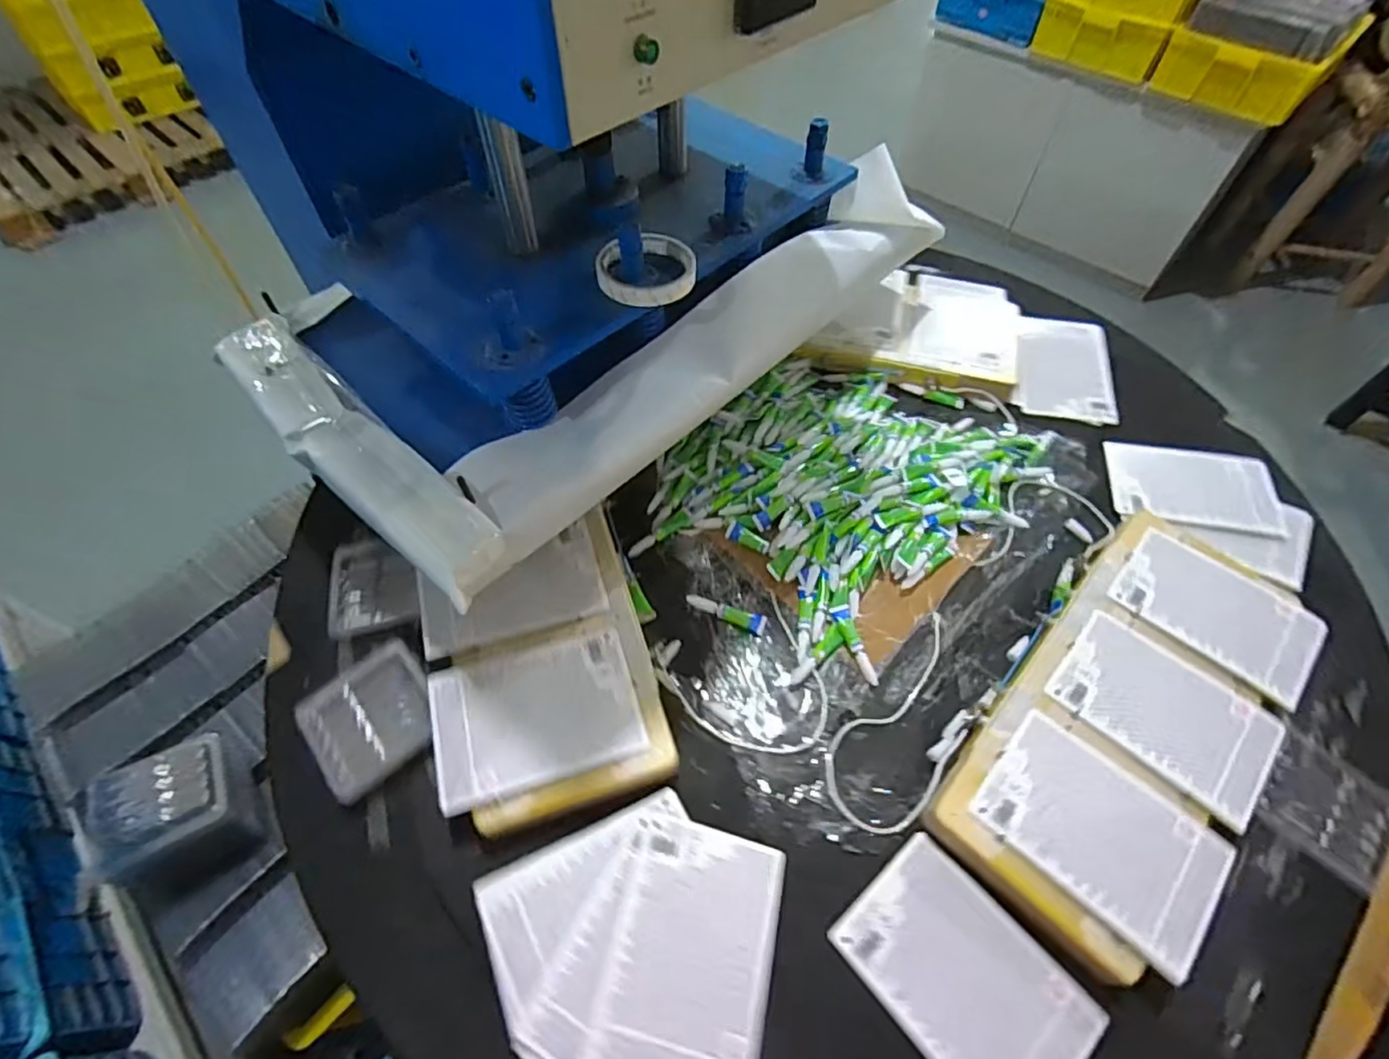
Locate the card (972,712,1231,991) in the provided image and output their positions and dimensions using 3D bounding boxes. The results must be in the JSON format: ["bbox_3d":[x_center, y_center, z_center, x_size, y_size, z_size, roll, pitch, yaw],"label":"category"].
[{"bbox_3d":[0.324,0.238,0.496,0.169,0.009,0.120,39,63,23],"label":"card"}]

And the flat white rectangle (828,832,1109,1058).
[{"bbox_3d":[0.204,0.337,0.473,0.119,0.008,0.167,-35,63,-22],"label":"flat white rectangle"}]

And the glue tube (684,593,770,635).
[{"bbox_3d":[0.032,0.085,0.635,0.083,0.006,0.019,18,57,10],"label":"glue tube"}]

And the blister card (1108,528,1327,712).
[{"bbox_3d":[0.509,0.079,0.609,0.170,0.006,0.118,35,62,21],"label":"blister card"}]

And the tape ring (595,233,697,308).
[{"bbox_3d":[-0.043,-0.237,0.565,0.088,0.016,0.087,1,56,-1],"label":"tape ring"}]

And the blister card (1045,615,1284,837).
[{"bbox_3d":[0.416,0.158,0.553,0.168,0.008,0.120,38,63,22],"label":"blister card"}]

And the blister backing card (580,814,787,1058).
[{"bbox_3d":[-0.002,0.315,0.469,0.125,0.004,0.168,15,53,1],"label":"blister backing card"}]

